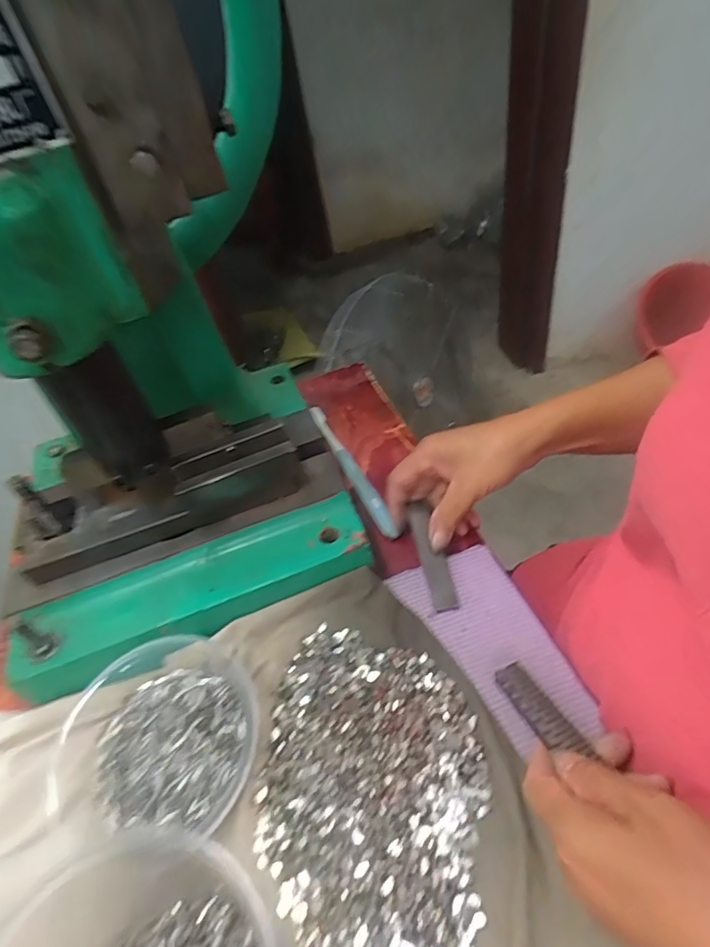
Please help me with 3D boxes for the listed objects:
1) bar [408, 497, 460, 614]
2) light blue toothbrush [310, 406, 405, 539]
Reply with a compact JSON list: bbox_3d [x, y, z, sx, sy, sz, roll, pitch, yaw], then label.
[{"bbox_3d":[0.059,0.063,0.396,0.019,0.006,0.087,-12,57,-4],"label":"bar"},{"bbox_3d":[-0.005,-0.009,0.487,0.016,0.009,0.187,-21,48,-13],"label":"light blue toothbrush"}]

